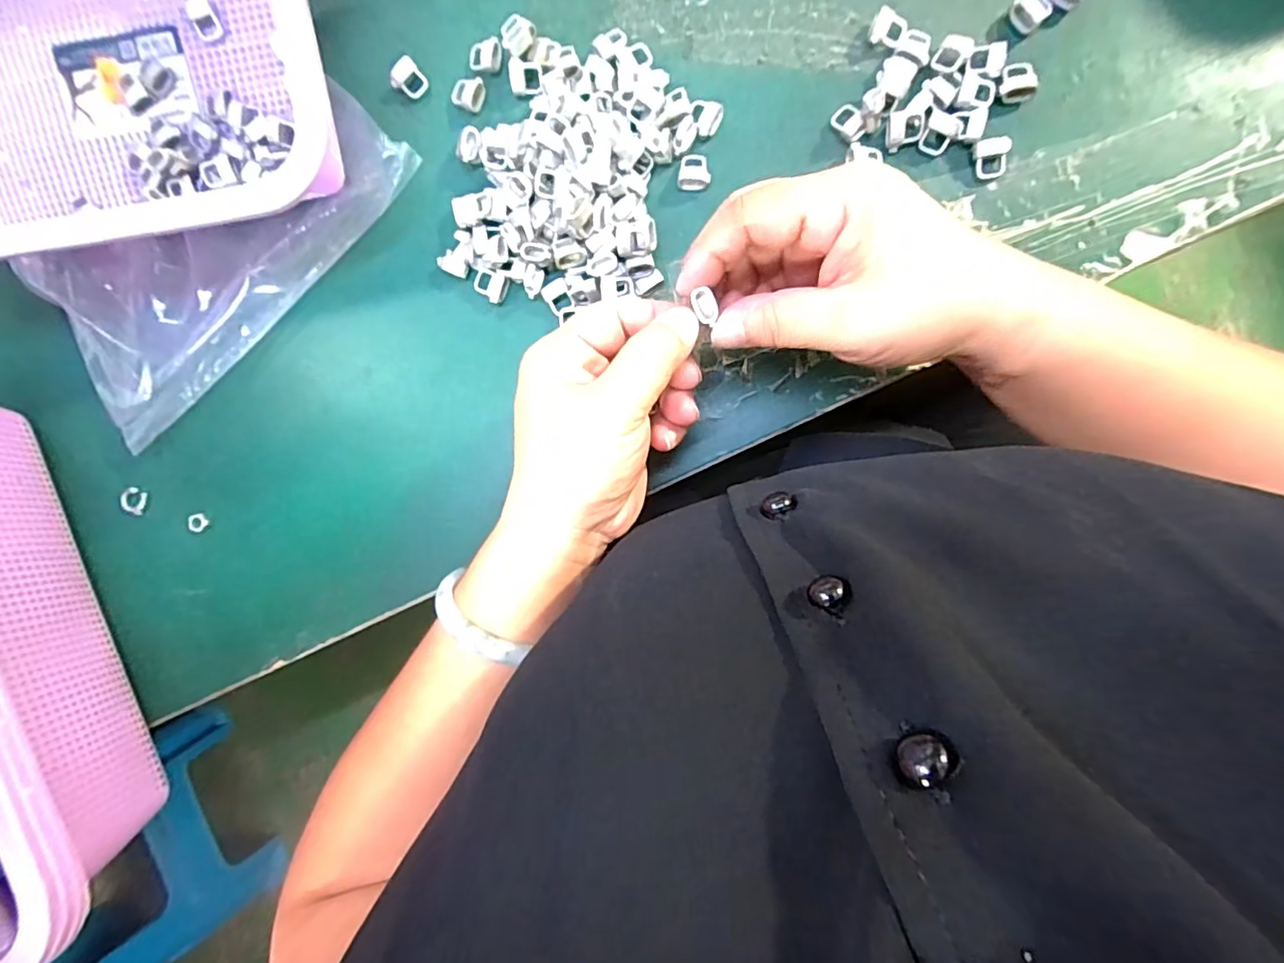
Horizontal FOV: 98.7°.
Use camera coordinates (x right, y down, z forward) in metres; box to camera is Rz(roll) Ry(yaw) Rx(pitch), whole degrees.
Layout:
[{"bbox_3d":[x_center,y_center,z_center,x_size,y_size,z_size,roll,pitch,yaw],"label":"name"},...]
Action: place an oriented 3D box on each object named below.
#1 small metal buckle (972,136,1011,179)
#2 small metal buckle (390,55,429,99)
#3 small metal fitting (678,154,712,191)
[{"bbox_3d":[0.166,-0.153,0.261,0.016,0.006,0.017,-8,91,5],"label":"small metal buckle"},{"bbox_3d":[-0.123,-0.212,0.291,0.016,0.007,0.017,-42,88,5],"label":"small metal buckle"},{"bbox_3d":[0.026,-0.156,0.276,0.016,0.005,0.017,-5,91,5],"label":"small metal fitting"}]

